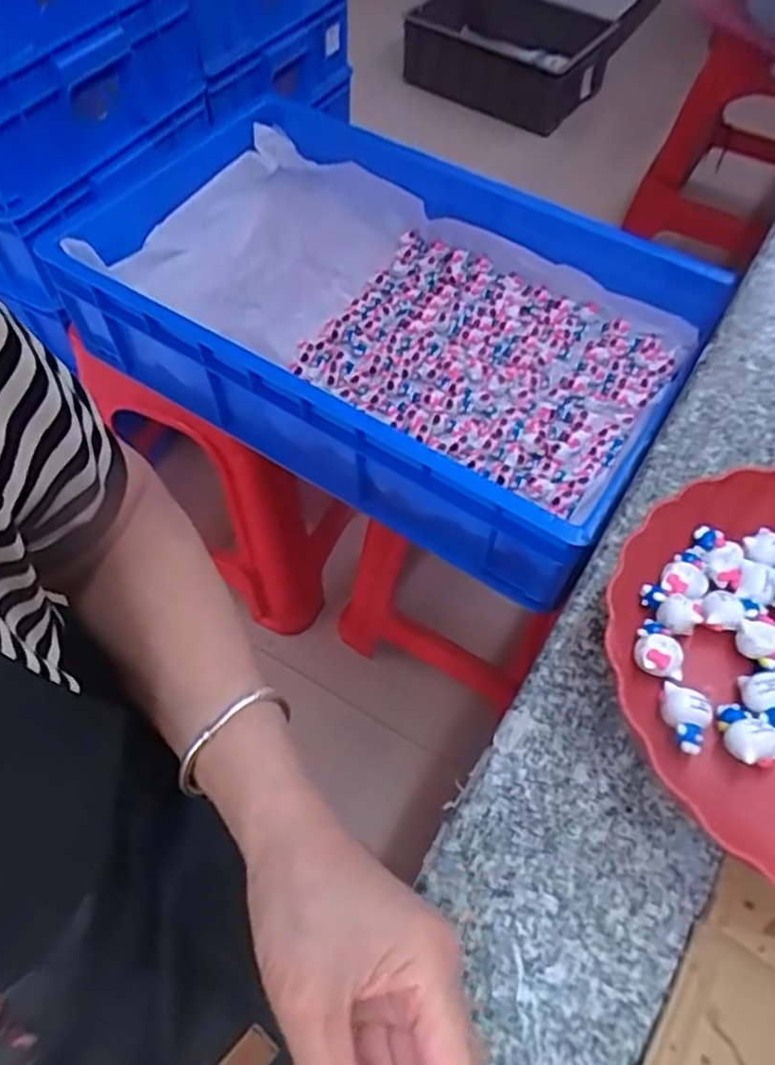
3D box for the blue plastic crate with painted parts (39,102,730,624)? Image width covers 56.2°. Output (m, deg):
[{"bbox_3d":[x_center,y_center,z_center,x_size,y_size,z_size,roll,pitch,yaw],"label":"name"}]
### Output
[{"bbox_3d":[-0.026,-0.259,0.807,0.708,0.127,0.399,32,62,19],"label":"blue plastic crate with painted parts"}]

